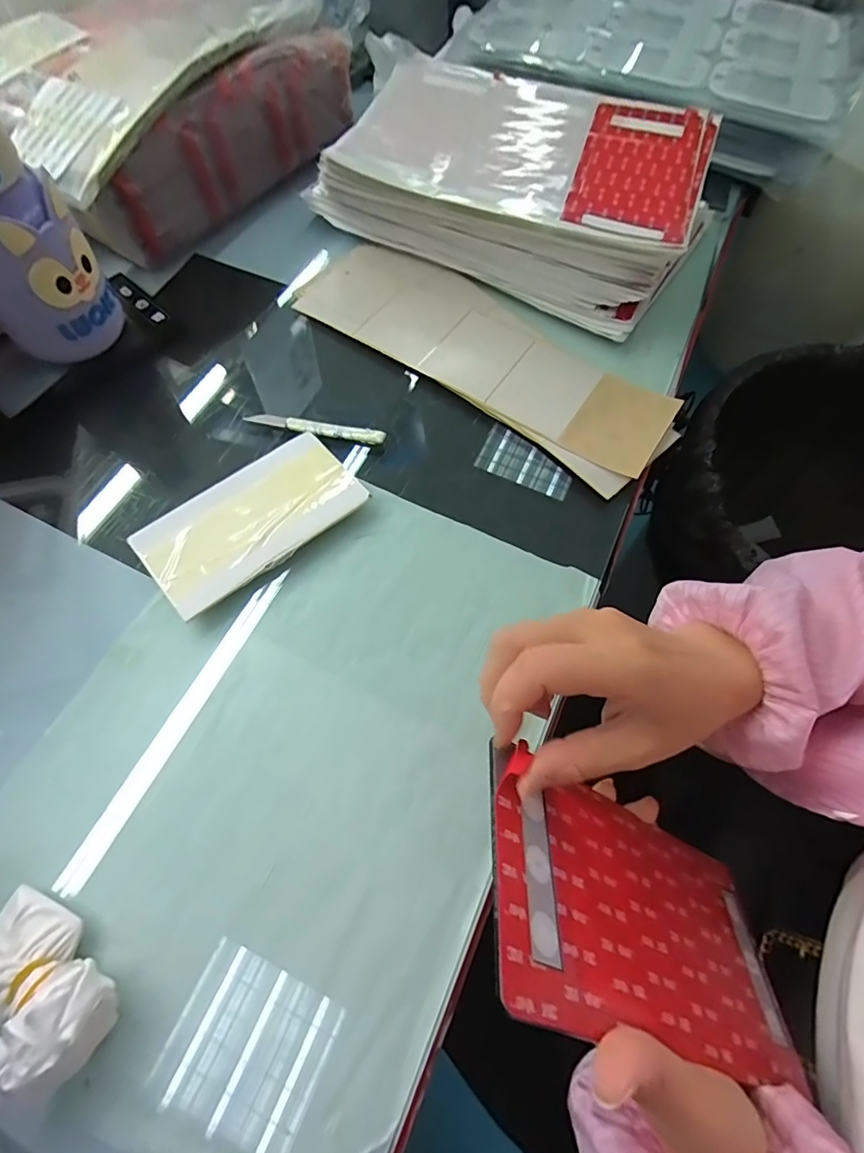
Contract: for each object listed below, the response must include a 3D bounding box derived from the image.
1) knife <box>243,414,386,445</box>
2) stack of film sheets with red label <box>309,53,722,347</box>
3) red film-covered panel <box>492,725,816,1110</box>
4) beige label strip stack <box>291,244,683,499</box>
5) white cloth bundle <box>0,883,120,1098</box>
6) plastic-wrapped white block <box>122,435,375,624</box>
[{"bbox_3d":[-0.093,-0.118,0.408,0.112,0.010,0.011,11,65,4],"label":"knife"},{"bbox_3d":[0.078,-0.385,0.493,0.339,0.072,0.246,23,66,9],"label":"stack of film sheets with red label"},{"bbox_3d":[0.101,0.153,0.231,0.193,0.010,0.095,33,33,-23],"label":"red film-covered panel"},{"bbox_3d":[0.041,-0.198,0.440,0.343,0.012,0.116,36,69,14],"label":"beige label strip stack"},{"bbox_3d":[-0.188,0.192,0.236,0.083,0.042,0.049,33,68,13],"label":"white cloth bundle"},{"bbox_3d":[-0.126,-0.040,0.362,0.147,0.017,0.080,-37,71,-17],"label":"plastic-wrapped white block"}]

